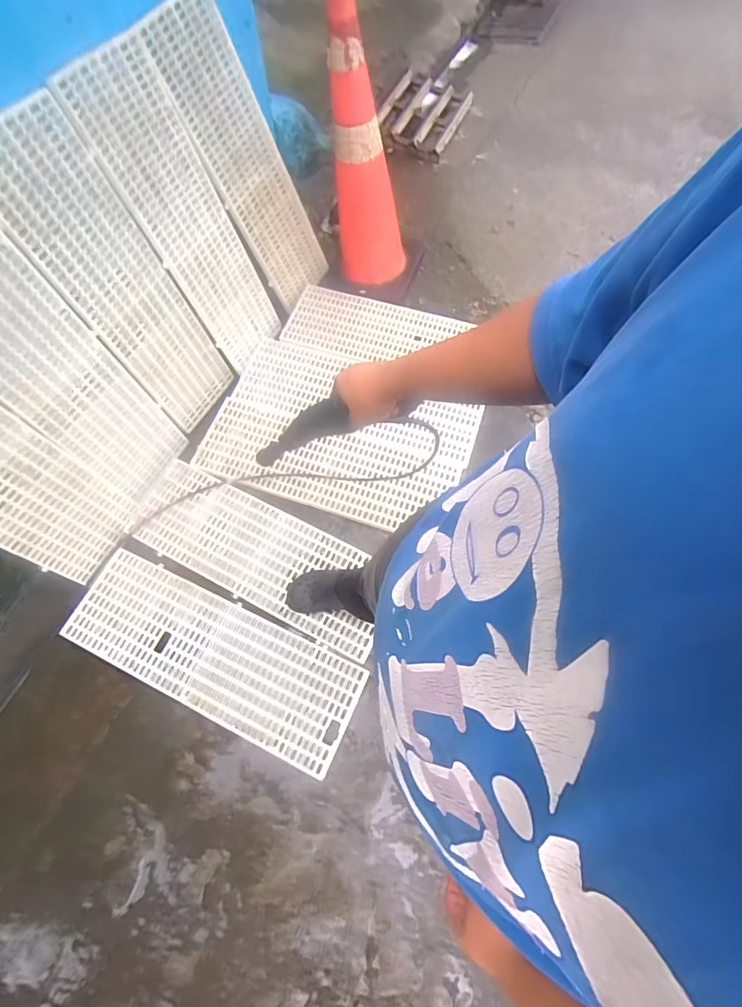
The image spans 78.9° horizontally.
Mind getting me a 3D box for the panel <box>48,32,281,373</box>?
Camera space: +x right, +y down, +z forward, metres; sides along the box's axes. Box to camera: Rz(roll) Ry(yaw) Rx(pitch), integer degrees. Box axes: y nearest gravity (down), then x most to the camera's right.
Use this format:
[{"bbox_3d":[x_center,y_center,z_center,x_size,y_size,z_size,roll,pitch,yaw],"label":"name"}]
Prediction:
[{"bbox_3d":[-0.557,-0.862,1.427,0.039,0.843,0.324,16,64,27],"label":"panel"}]

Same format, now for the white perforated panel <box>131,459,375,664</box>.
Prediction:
[{"bbox_3d":[-0.353,0.148,1.430,0.862,0.030,0.301,25,70,11],"label":"white perforated panel"}]

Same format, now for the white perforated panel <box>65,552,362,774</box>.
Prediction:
[{"bbox_3d":[-0.476,0.427,1.317,0.895,0.033,0.301,23,69,10],"label":"white perforated panel"}]

